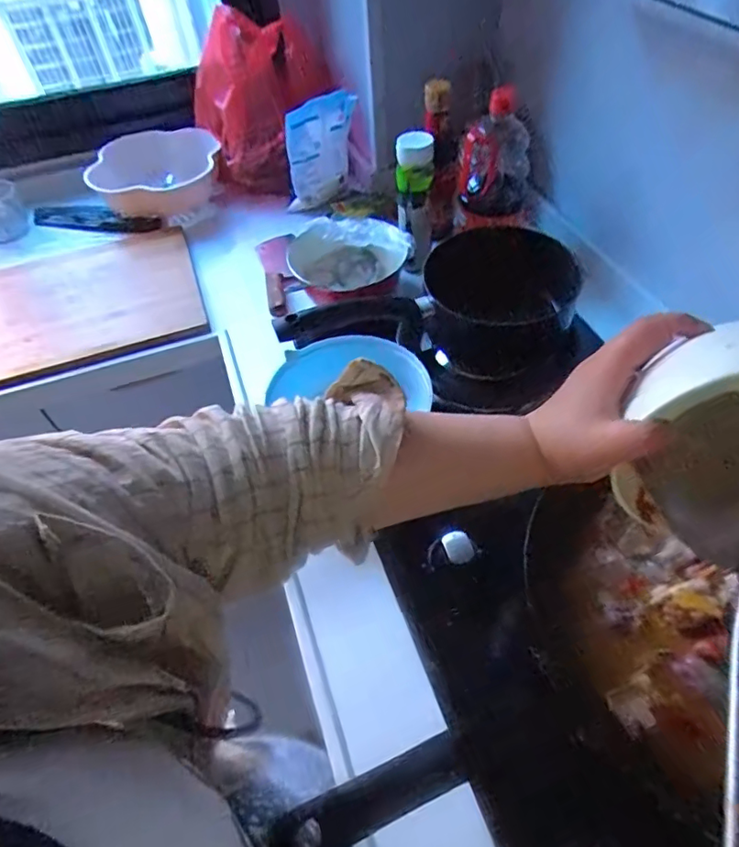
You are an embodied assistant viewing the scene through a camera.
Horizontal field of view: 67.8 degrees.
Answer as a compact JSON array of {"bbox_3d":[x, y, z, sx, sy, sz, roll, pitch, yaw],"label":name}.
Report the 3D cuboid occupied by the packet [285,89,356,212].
[{"bbox_3d":[-0.092,-0.488,1.005,0.117,0.203,0.017,-19,64,-15],"label":"packet"}]

